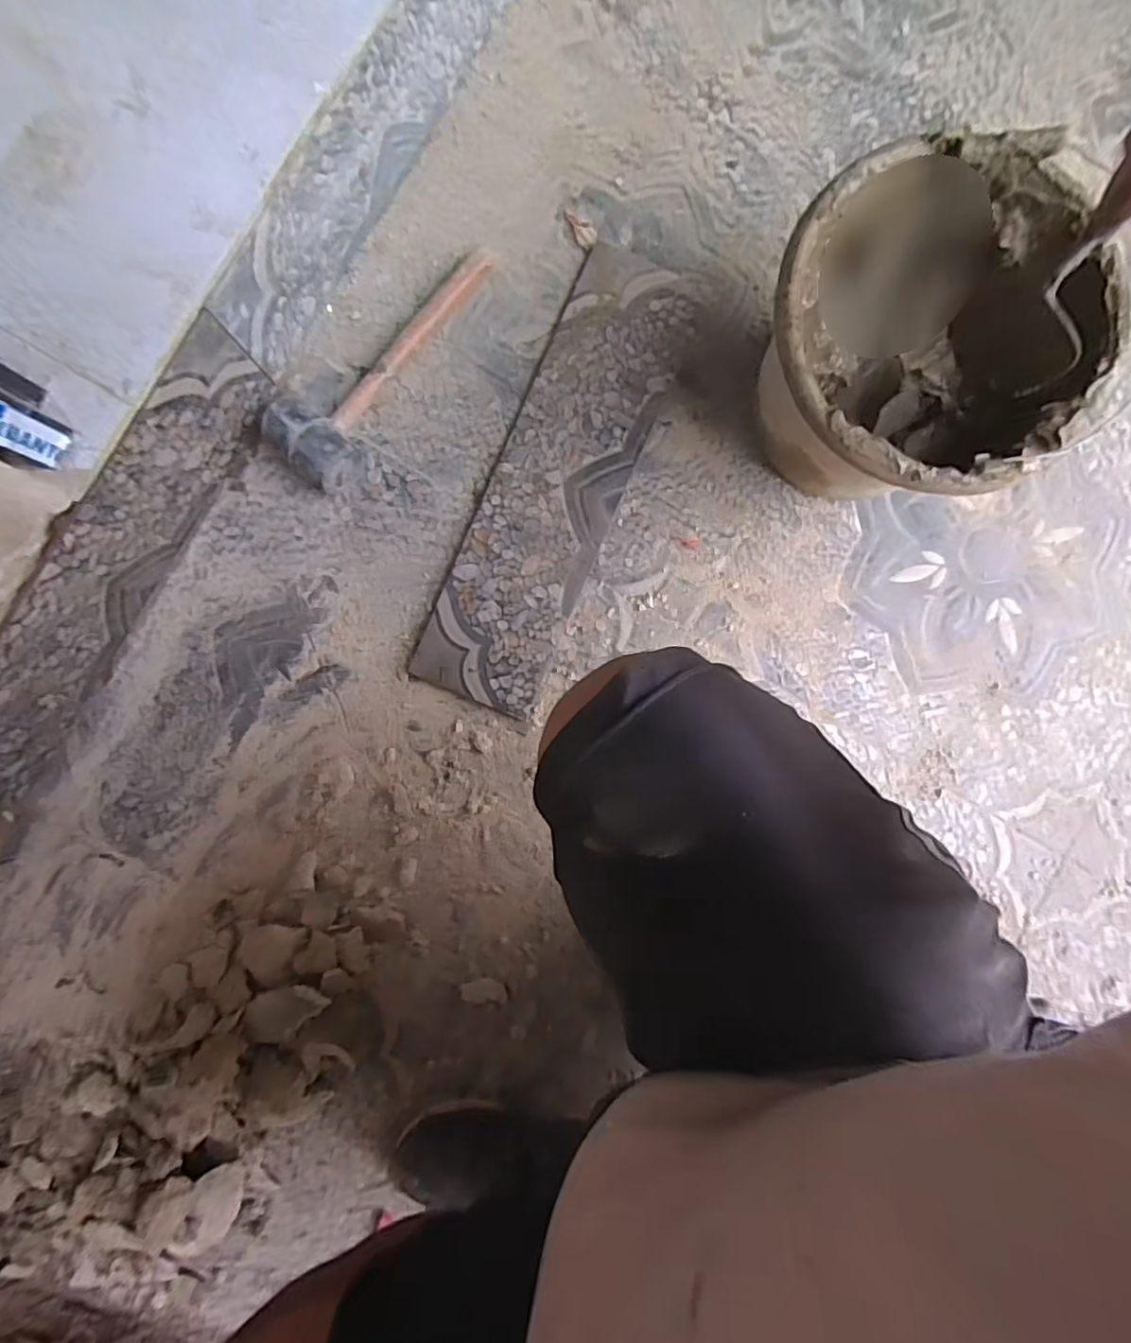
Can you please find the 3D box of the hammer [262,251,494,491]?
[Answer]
[{"bbox_3d":[-0.190,-0.323,0.595,0.100,0.062,0.293,34,89,-4],"label":"hammer"}]

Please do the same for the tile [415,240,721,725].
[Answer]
[{"bbox_3d":[-0.005,-0.201,0.632,0.134,0.013,0.494,24,90,-4],"label":"tile"}]

